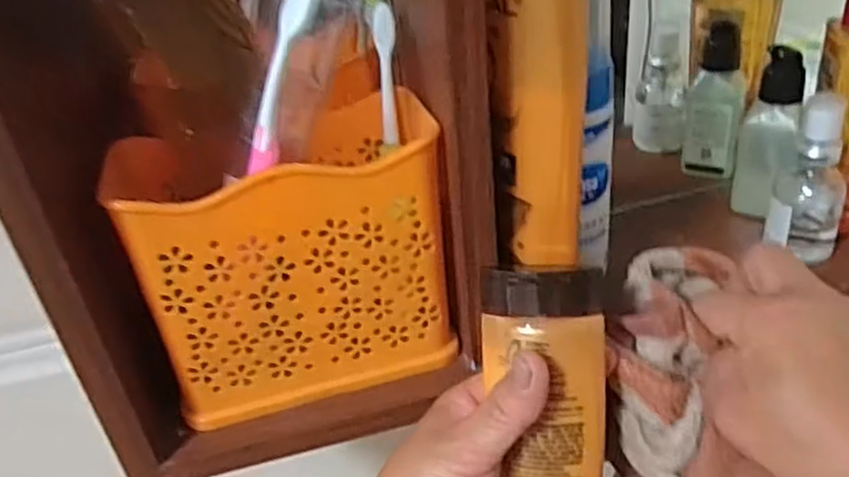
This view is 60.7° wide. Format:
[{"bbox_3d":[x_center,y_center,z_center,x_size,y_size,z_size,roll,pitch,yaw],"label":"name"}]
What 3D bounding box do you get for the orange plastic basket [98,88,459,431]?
[{"bbox_3d":[-0.058,0.007,0.335,0.126,0.115,0.071,-13,34,-10],"label":"orange plastic basket"}]

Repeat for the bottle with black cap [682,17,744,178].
[{"bbox_3d":[0.180,-0.084,0.448,0.030,0.090,0.026,9,37,23],"label":"bottle with black cap"}]

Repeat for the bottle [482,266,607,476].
[{"bbox_3d":[0.050,0.074,0.298,0.048,0.123,0.028,-2,-3,7],"label":"bottle"}]

